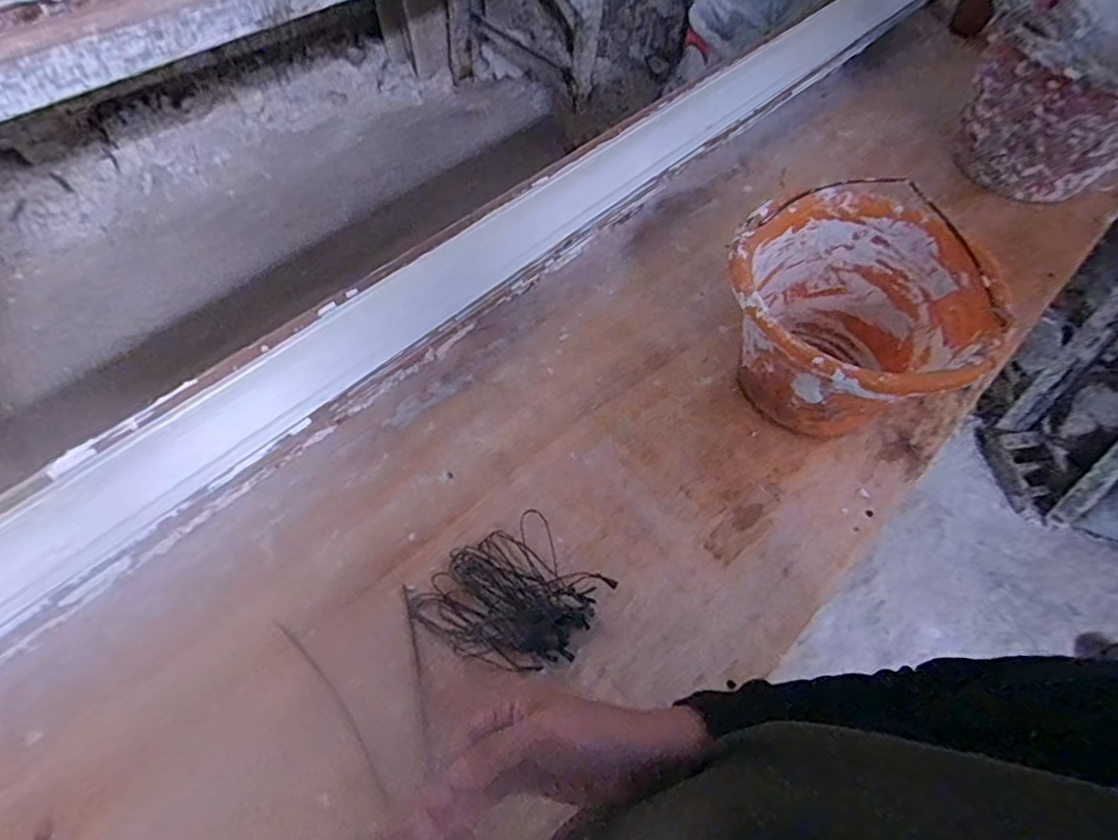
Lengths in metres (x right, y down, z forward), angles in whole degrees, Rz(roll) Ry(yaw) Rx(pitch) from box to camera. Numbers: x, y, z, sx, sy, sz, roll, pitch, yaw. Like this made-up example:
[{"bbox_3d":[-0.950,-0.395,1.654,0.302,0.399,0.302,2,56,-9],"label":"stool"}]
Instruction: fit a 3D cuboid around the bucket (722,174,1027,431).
[{"bbox_3d":[0.289,-0.091,0.662,0.247,0.161,0.236,2,57,-2],"label":"bucket"}]

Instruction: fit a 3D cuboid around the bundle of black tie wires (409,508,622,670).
[{"bbox_3d":[-0.040,0.157,0.575,0.132,0.013,0.126,34,61,18],"label":"bundle of black tie wires"}]

